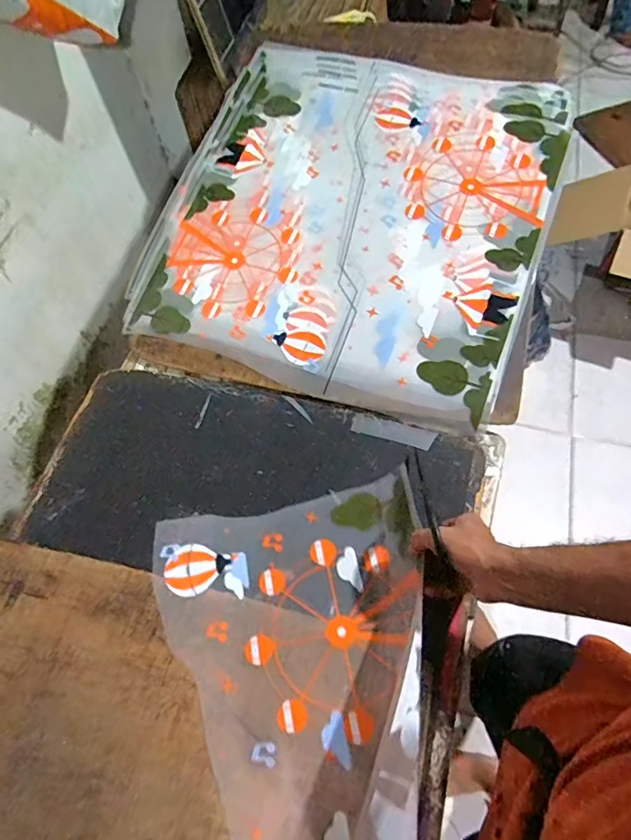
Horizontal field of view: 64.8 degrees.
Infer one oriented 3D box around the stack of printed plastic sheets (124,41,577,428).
[{"bbox_3d":[0.049,-0.366,0.843,0.626,0.022,0.661,17,75,14],"label":"stack of printed plastic sheets"}]

